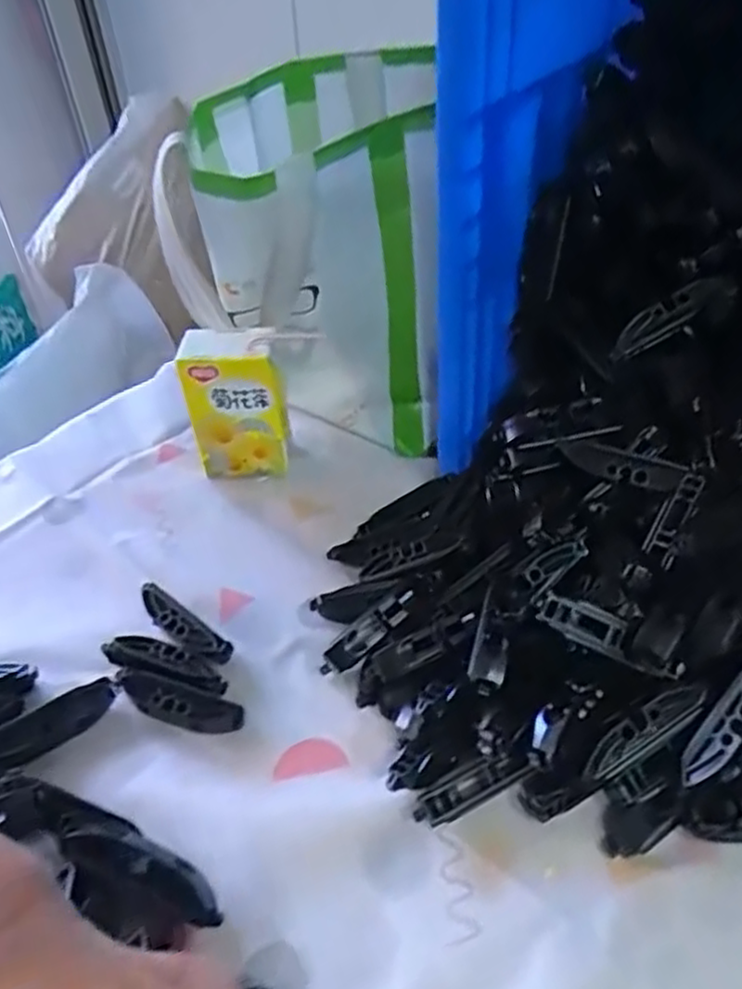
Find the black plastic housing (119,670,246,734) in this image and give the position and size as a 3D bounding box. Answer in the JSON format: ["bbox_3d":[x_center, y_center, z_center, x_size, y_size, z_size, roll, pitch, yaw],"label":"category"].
[{"bbox_3d":[-0.109,0.119,0.410,0.073,0.022,0.019,9,44,16],"label":"black plastic housing"}]

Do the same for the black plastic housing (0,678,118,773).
[{"bbox_3d":[-0.178,0.130,0.401,0.077,0.022,0.019,-27,46,-21],"label":"black plastic housing"}]

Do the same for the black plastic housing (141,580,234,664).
[{"bbox_3d":[-0.118,0.082,0.450,0.078,0.016,0.019,26,51,31],"label":"black plastic housing"}]

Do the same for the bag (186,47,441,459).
[{"bbox_3d":[-0.037,-0.176,0.565,0.152,0.255,0.156,-5,42,1],"label":"bag"}]

